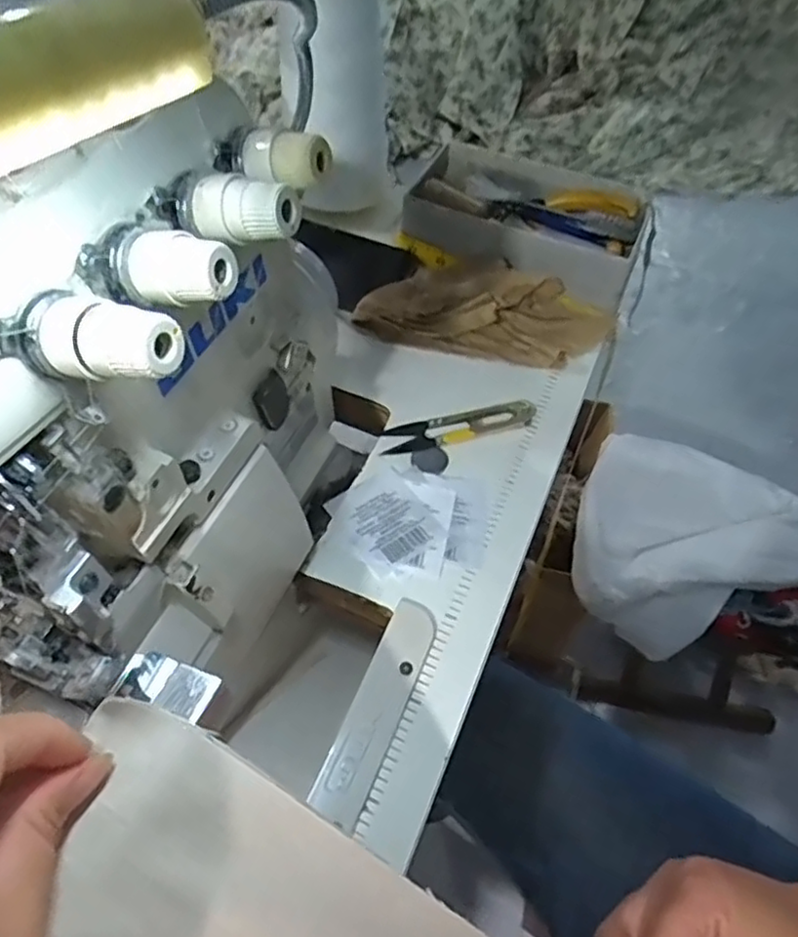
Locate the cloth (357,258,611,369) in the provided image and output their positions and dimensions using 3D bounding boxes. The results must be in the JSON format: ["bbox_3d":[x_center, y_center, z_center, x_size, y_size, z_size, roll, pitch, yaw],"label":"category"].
[{"bbox_3d":[0.065,-0.116,0.471,0.163,0.034,0.089,18,57,13],"label":"cloth"}]

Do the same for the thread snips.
[{"bbox_3d":[0.040,-0.027,0.427,0.101,0.007,0.025,-15,56,-10],"label":"thread snips"}]

